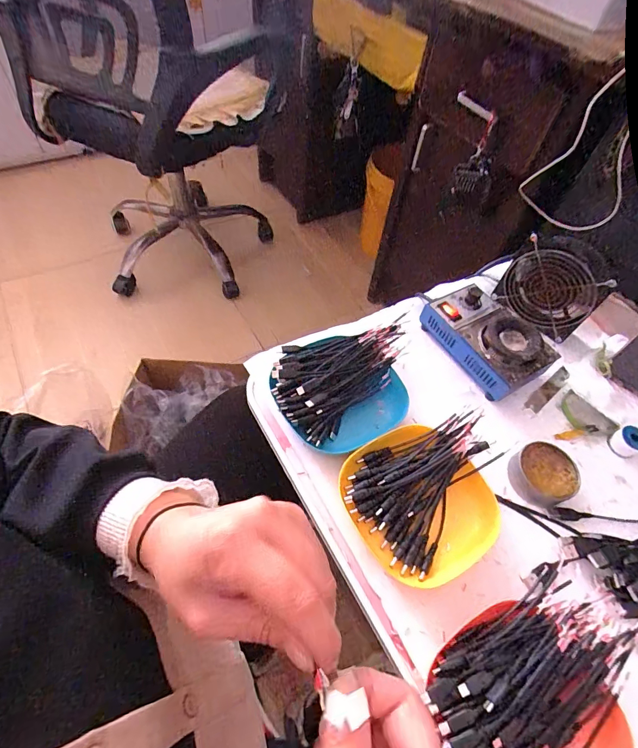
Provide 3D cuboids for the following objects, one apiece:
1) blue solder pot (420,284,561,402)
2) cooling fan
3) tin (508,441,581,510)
[{"bbox_3d":[0.214,-0.048,0.510,0.100,0.052,0.146,-27,63,-21],"label":"blue solder pot"},{"bbox_3d":[0.308,-0.117,0.529,0.116,0.117,0.035,40,62,20],"label":"cooling fan"},{"bbox_3d":[0.242,0.108,0.430,0.066,0.020,0.062,2,56,-4],"label":"tin"}]

